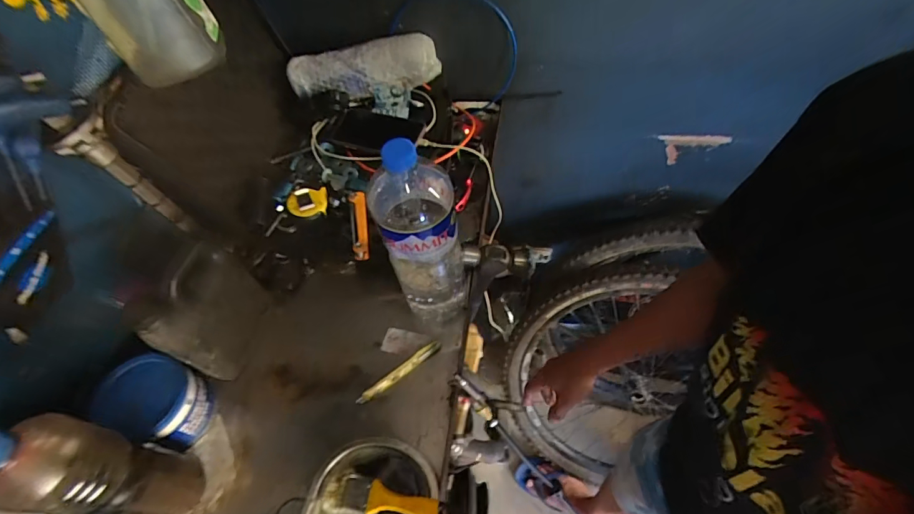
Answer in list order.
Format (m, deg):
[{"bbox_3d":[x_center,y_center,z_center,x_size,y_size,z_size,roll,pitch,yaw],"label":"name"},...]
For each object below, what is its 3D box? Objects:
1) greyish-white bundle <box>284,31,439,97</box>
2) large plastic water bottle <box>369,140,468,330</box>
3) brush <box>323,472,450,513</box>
[{"bbox_3d":[-0.157,-0.321,0.743,0.252,0.070,0.062,-6,59,1],"label":"greyish-white bundle"},{"bbox_3d":[-0.037,-0.013,0.515,0.092,0.304,0.088,-16,60,-5],"label":"large plastic water bottle"},{"bbox_3d":[-0.081,0.277,0.501,0.147,0.025,0.041,2,60,5],"label":"brush"}]

